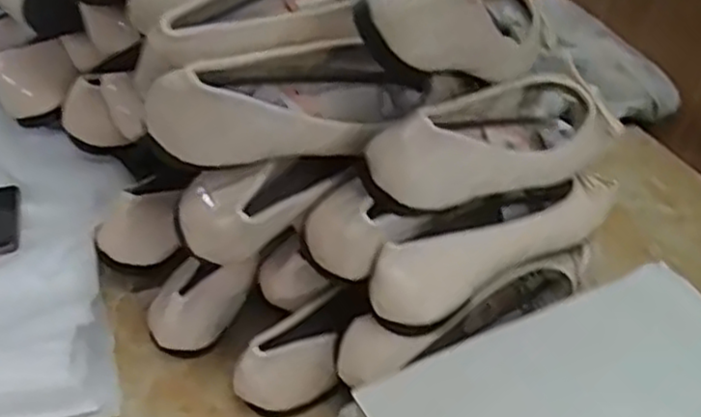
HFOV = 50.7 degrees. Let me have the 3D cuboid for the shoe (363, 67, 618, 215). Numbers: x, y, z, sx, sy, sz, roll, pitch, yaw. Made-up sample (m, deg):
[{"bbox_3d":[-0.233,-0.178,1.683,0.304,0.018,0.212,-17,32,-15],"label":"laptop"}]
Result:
[{"bbox_3d":[0.098,-0.051,0.494,0.072,0.065,0.226,38,36,30],"label":"shoe"}]

